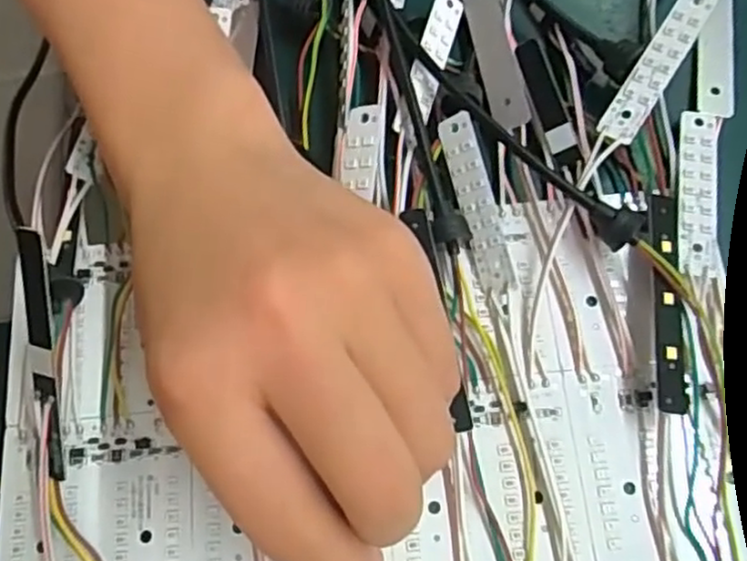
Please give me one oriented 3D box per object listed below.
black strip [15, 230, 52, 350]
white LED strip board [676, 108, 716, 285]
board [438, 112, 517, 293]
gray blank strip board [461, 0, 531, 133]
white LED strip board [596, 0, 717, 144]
[{"bbox_3d":[-0.087,0.003,0.180,0.006,0.004,0.031,1,105,2],"label":"black strip"},{"bbox_3d":[0.104,-0.028,0.226,0.012,0.004,0.061,9,72,7],"label":"white LED strip board"},{"bbox_3d":[0.033,-0.025,0.224,0.013,0.004,0.058,-21,80,28],"label":"board"},{"bbox_3d":[0.042,-0.079,0.244,0.012,0.005,0.059,-10,71,1],"label":"gray blank strip board"},{"bbox_3d":[0.093,-0.071,0.231,0.012,0.004,0.059,32,84,11],"label":"white LED strip board"}]

